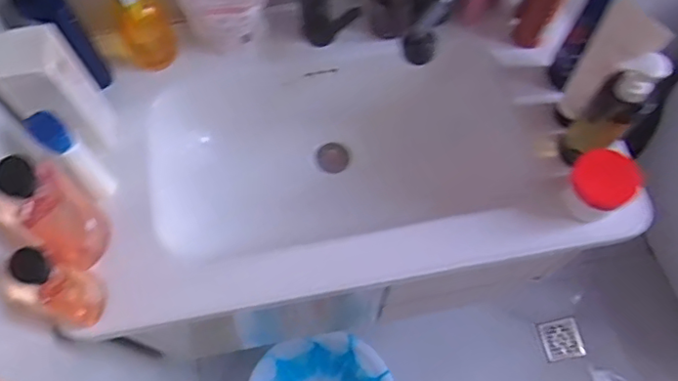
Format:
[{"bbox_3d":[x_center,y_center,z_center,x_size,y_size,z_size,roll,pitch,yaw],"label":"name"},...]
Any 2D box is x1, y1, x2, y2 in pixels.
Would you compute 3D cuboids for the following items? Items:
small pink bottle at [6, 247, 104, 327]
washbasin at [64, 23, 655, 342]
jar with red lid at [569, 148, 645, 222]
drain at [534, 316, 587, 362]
[{"bbox_3d":[-0.316,0.112,0.642,0.037,0.167,0.059,31,69,13],"label":"small pink bottle"},{"bbox_3d":[0.010,-0.054,0.874,0.696,0.193,0.389,-9,66,-5],"label":"washbasin"},{"bbox_3d":[0.351,-0.007,0.750,0.079,0.065,0.082,0,65,0],"label":"jar with red lid"},{"bbox_3d":[0.613,0.408,1.545,0.117,0.008,0.106,-11,79,-7],"label":"drain"}]

